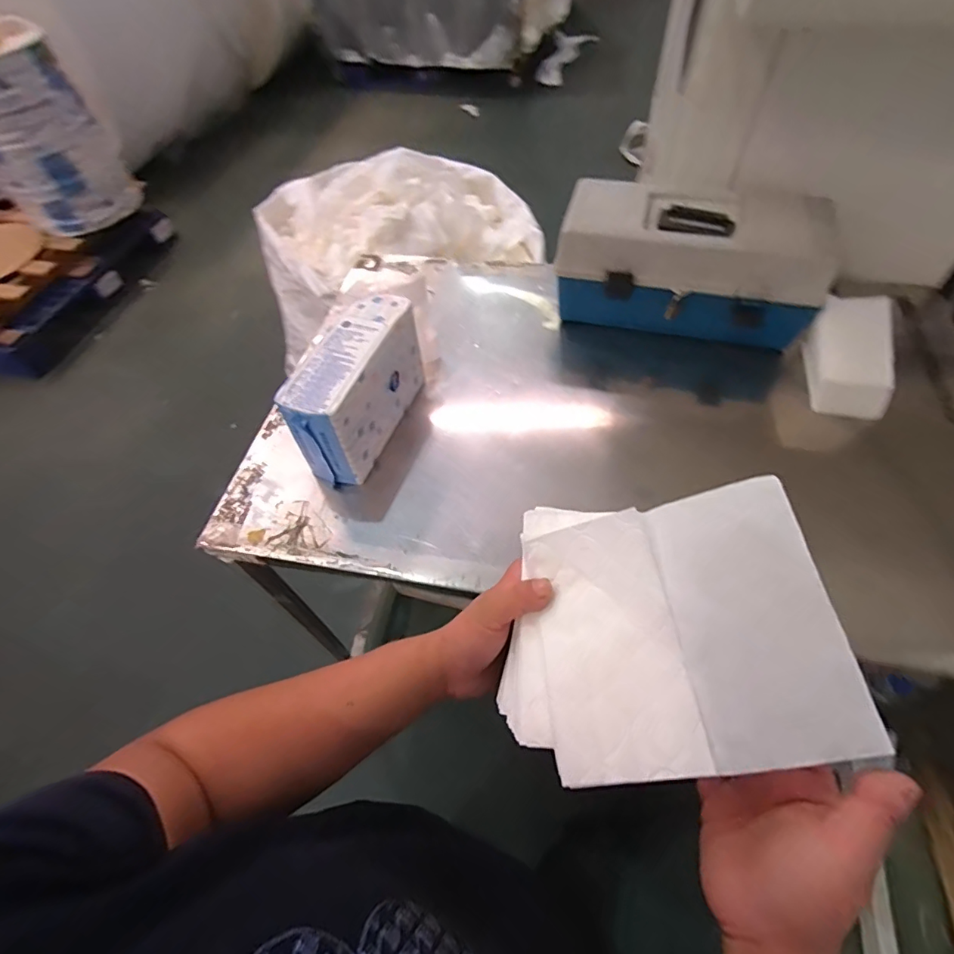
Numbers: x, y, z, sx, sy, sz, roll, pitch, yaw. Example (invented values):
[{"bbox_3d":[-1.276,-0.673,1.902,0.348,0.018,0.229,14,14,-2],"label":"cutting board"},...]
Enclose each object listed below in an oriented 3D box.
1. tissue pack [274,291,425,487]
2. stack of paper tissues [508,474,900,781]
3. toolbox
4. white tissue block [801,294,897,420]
[{"bbox_3d":[-0.172,-0.123,0.745,0.088,0.184,0.247,16,59,13],"label":"tissue pack"},{"bbox_3d":[0.107,0.089,0.308,0.195,0.028,0.165,-14,63,18],"label":"stack of paper tissues"},{"bbox_3d":[0.348,-0.356,0.831,0.391,0.172,0.186,13,58,11],"label":"toolbox"},{"bbox_3d":[0.554,-0.180,0.747,0.097,0.108,0.162,5,57,7],"label":"white tissue block"}]

